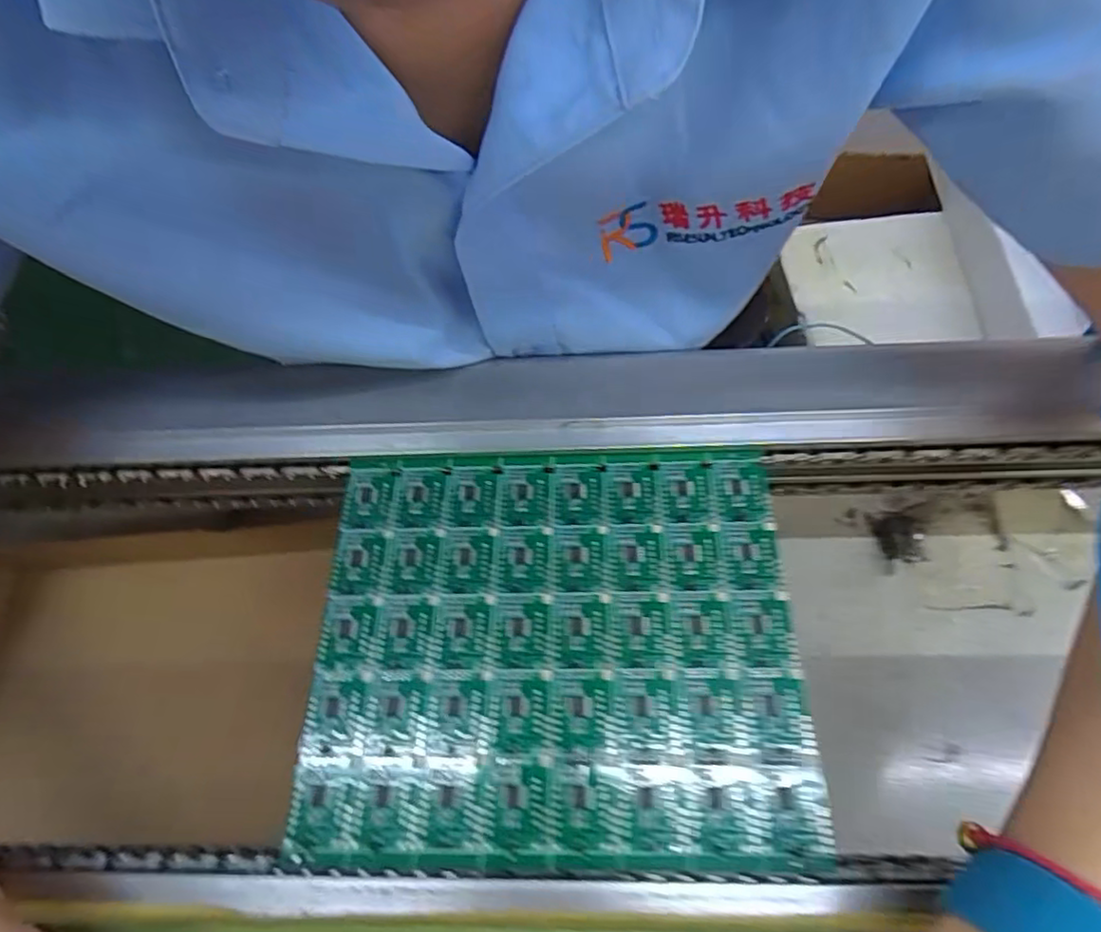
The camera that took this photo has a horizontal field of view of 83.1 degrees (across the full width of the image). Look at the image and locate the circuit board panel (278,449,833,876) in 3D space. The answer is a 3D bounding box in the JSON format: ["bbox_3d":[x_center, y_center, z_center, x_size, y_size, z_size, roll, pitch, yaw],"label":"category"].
[{"bbox_3d":[0.000,0.061,0.229,0.172,0.004,0.148,-1,61,3],"label":"circuit board panel"}]

